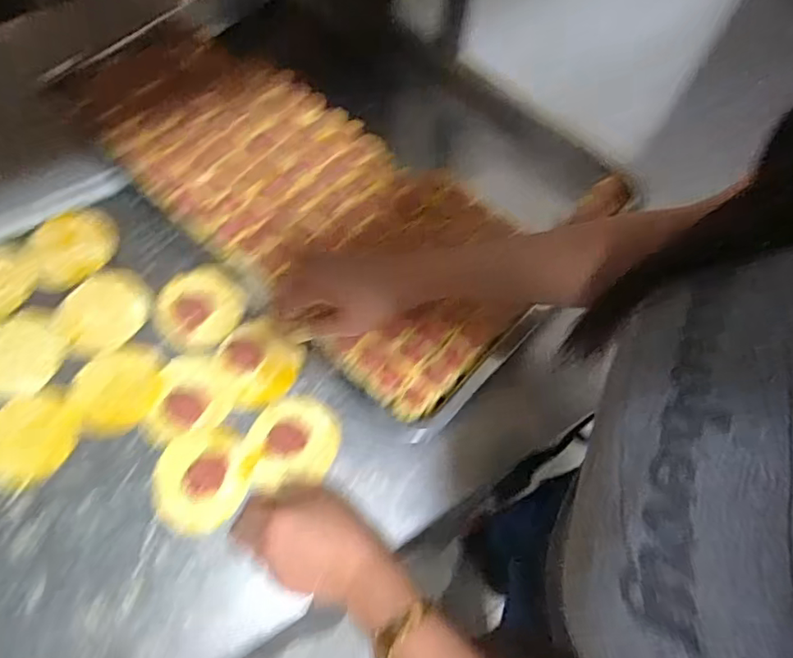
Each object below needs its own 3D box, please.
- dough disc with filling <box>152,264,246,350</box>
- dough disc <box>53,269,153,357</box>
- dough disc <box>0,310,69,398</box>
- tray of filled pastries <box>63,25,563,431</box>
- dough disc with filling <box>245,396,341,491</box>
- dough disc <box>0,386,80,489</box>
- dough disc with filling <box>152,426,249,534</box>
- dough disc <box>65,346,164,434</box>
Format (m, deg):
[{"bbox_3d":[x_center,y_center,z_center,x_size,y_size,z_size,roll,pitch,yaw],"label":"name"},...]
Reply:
[{"bbox_3d":[-0.200,-0.024,0.572,0.081,0.007,0.090,38,85,7],"label":"dough disc with filling"},{"bbox_3d":[-0.291,-0.018,0.568,0.072,0.015,0.091,40,68,15],"label":"dough disc"},{"bbox_3d":[-0.363,0.025,0.547,0.076,0.008,0.078,1,64,-3],"label":"dough disc"},{"bbox_3d":[-0.052,-0.202,0.635,0.548,0.029,0.372,41,68,15],"label":"tray of filled pastries"},{"bbox_3d":[-0.093,0.100,0.517,0.080,0.011,0.077,1,64,-3],"label":"dough disc with filling"},{"bbox_3d":[-0.336,0.098,0.518,0.079,0.004,0.081,1,64,-3],"label":"dough disc"},{"bbox_3d":[-0.175,0.134,0.508,0.079,0.009,0.088,-10,65,-8],"label":"dough disc with filling"},{"bbox_3d":[-0.268,0.058,0.543,0.085,0.007,0.074,-37,71,-19],"label":"dough disc"}]

